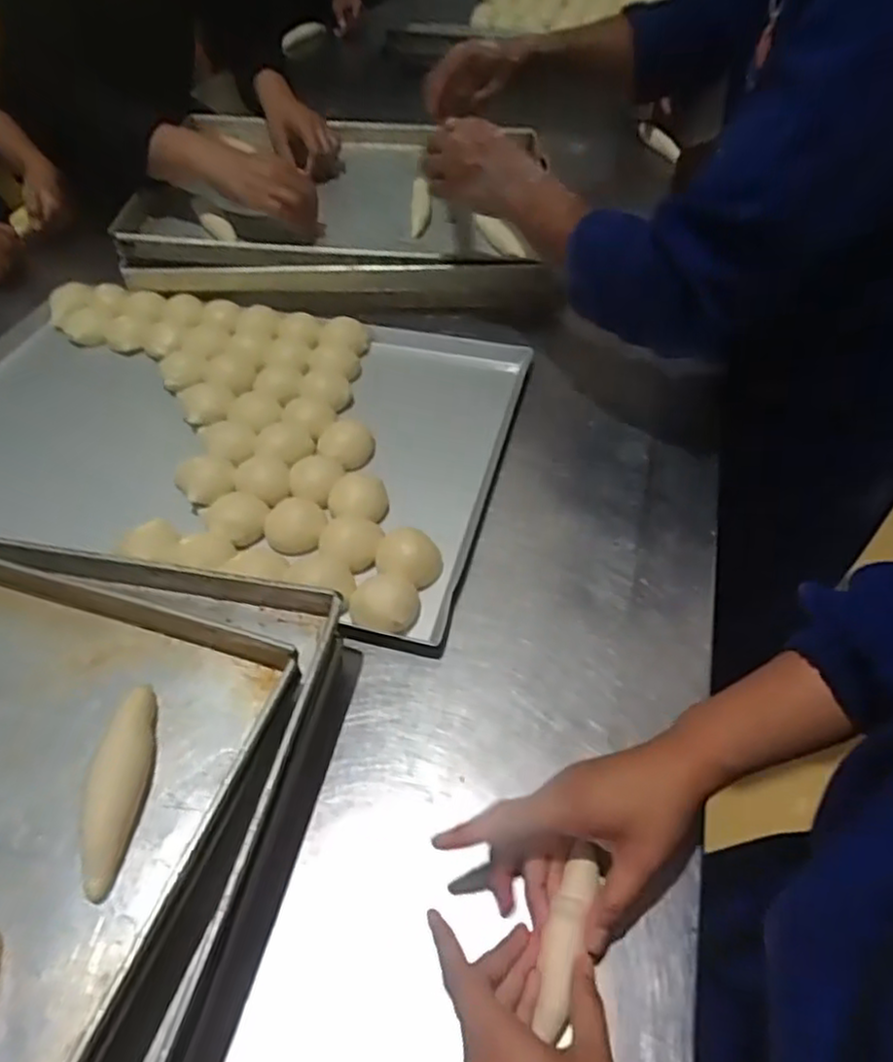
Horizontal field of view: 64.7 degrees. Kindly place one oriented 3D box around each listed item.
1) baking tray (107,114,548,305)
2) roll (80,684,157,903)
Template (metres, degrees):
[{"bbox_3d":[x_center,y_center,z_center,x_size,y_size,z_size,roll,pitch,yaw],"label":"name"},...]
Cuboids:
[{"bbox_3d":[-0.125,-0.445,0.969,0.518,0.073,0.402,3,49,3],"label":"baking tray"},{"bbox_3d":[-0.196,0.151,0.424,0.031,0.019,0.122,-1,49,0],"label":"roll"}]

